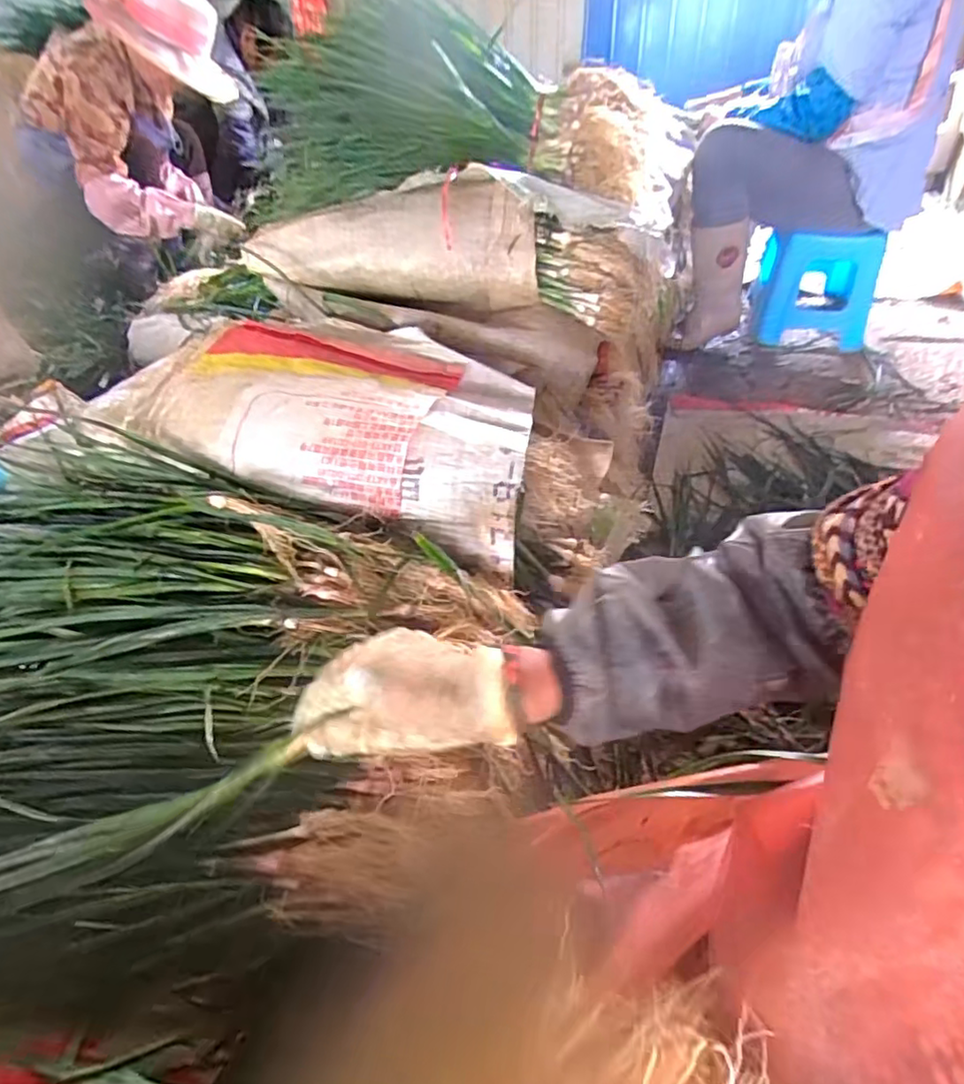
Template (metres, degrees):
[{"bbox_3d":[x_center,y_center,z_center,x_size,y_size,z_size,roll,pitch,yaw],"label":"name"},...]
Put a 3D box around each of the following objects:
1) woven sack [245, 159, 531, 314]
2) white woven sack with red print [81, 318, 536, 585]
[{"bbox_3d":[-0.132,-0.438,0.920,0.418,0.139,0.134,-2,44,2],"label":"woven sack"},{"bbox_3d":[-0.165,-0.154,0.717,0.469,0.118,0.296,9,45,12],"label":"white woven sack with red print"}]

